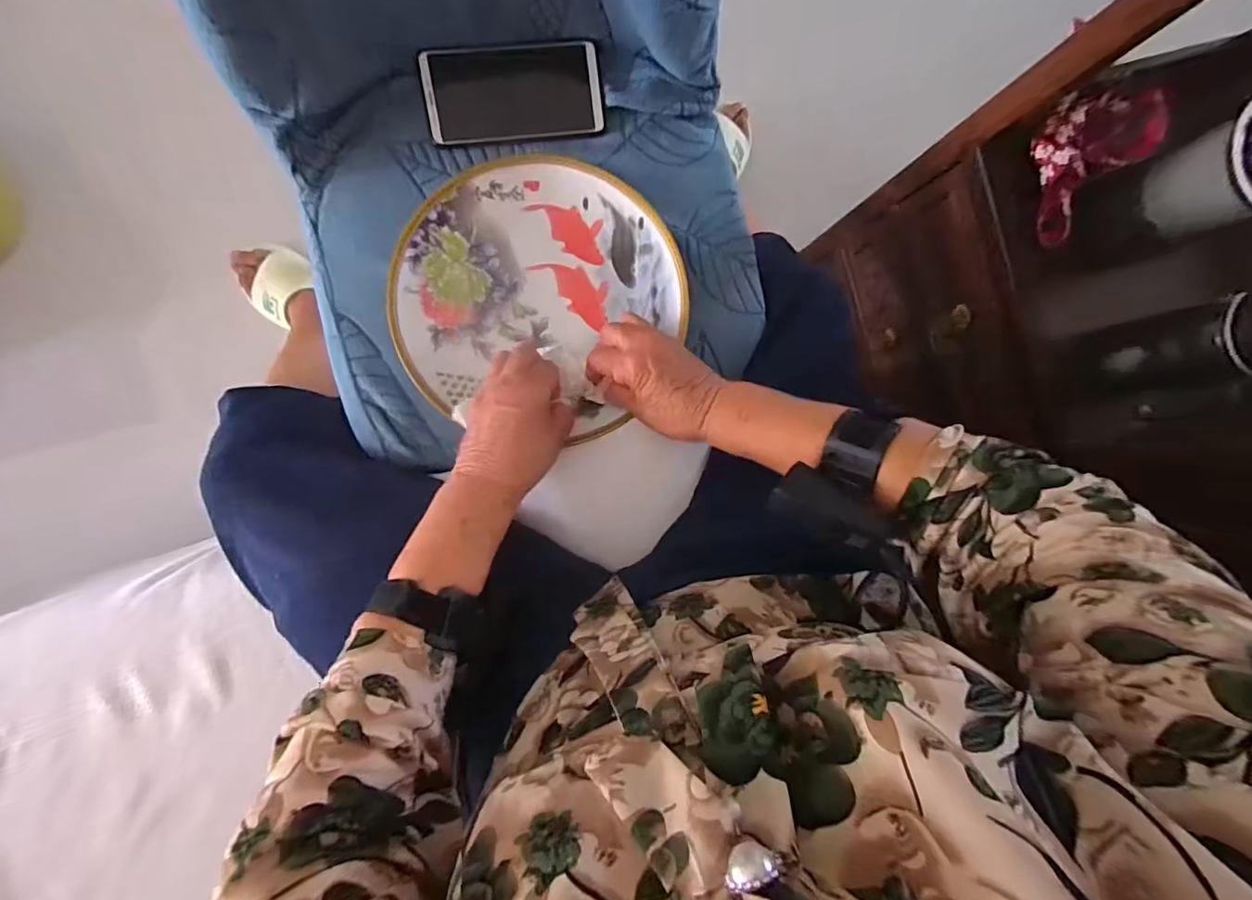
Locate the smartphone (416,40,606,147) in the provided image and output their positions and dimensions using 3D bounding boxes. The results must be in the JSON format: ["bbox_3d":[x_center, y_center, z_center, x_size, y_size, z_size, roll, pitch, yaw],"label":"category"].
[{"bbox_3d":[-0.100,-0.321,0.470,0.154,0.014,0.078,-8,92,-7],"label":"smartphone"}]

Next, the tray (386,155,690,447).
[{"bbox_3d":[-0.074,-0.144,0.466,0.249,0.032,0.234,0,91,-7],"label":"tray"}]

